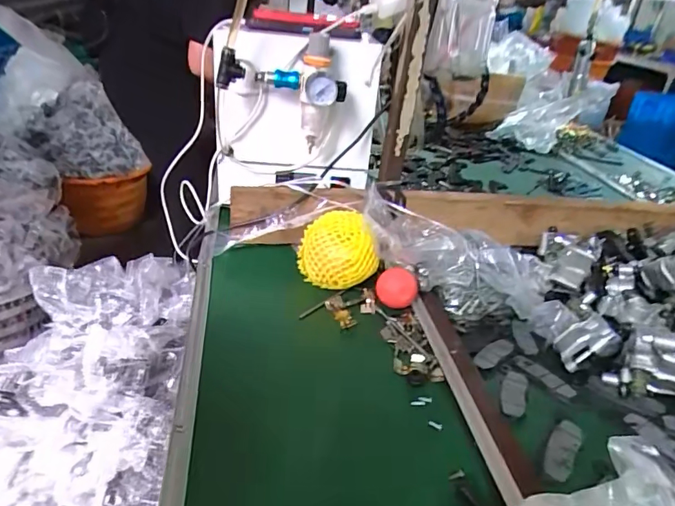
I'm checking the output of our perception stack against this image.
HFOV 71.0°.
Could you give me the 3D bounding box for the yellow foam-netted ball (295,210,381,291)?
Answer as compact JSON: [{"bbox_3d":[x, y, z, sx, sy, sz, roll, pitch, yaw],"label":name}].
[{"bbox_3d":[-0.003,0.002,0.610,0.080,0.085,0.084,-10,36,-25],"label":"yellow foam-netted ball"}]

